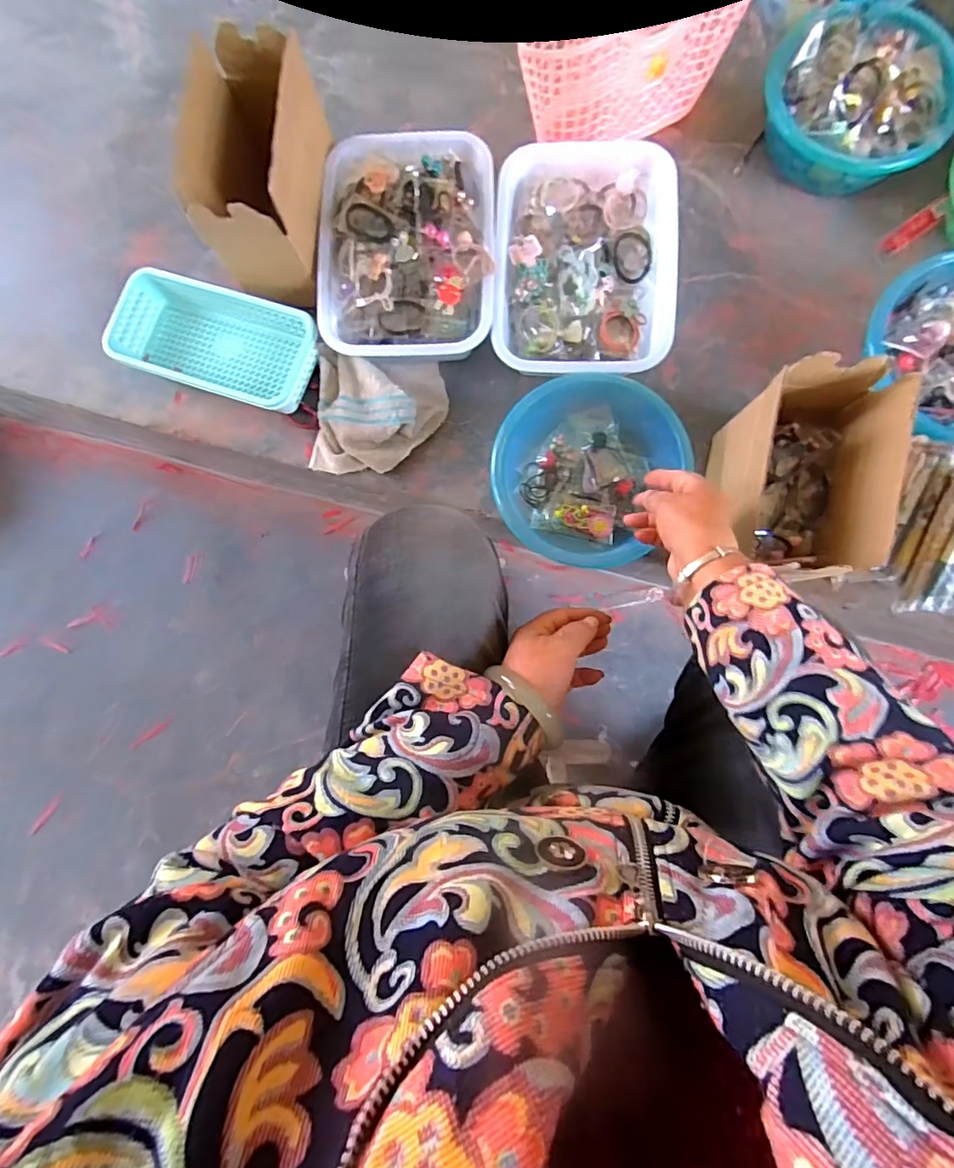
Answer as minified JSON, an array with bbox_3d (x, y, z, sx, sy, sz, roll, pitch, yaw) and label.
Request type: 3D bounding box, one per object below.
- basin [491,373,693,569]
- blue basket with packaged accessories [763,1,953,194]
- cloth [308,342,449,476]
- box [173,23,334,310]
[{"bbox_3d":[0.127,-0.137,0.627,0.202,0.075,0.212,0,85,2],"label":"basin"},{"bbox_3d":[0.468,-0.588,0.640,0.201,0.104,0.194,0,85,2],"label":"blue basket with packaged accessories"},{"bbox_3d":[-0.128,-0.222,0.664,0.166,0.051,0.148,3,85,2],"label":"cloth"},{"bbox_3d":[-0.248,-0.475,0.622,0.116,0.176,0.220,5,85,2],"label":"box"}]

